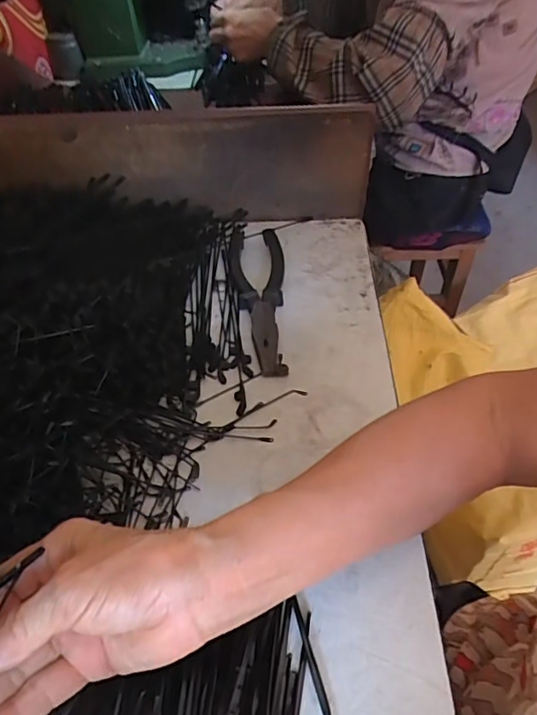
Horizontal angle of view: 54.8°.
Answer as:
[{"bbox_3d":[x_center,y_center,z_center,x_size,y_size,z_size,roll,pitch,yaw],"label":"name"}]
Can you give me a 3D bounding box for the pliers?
[{"bbox_3d":[-0.012,-0.068,0.492,0.054,0.015,0.211,-1,47,1],"label":"pliers"}]

